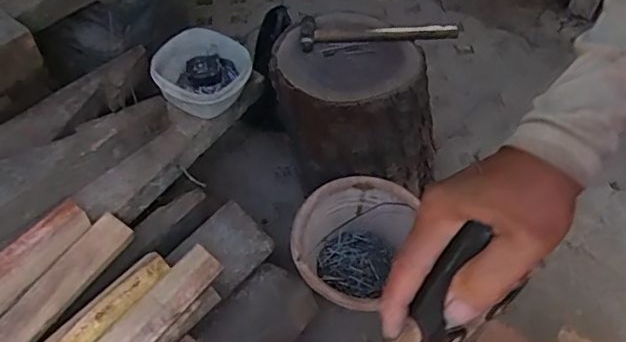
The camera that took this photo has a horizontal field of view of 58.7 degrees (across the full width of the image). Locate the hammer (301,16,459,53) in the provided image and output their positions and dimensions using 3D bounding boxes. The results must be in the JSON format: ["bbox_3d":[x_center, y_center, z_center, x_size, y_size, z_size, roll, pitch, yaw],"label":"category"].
[{"bbox_3d":[0.119,-0.255,1.022,0.277,0.031,0.071,-3,47,-1],"label":"hammer"}]

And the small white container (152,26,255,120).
[{"bbox_3d":[-0.204,-0.183,1.051,0.176,0.081,0.151,-32,56,-24],"label":"small white container"}]

